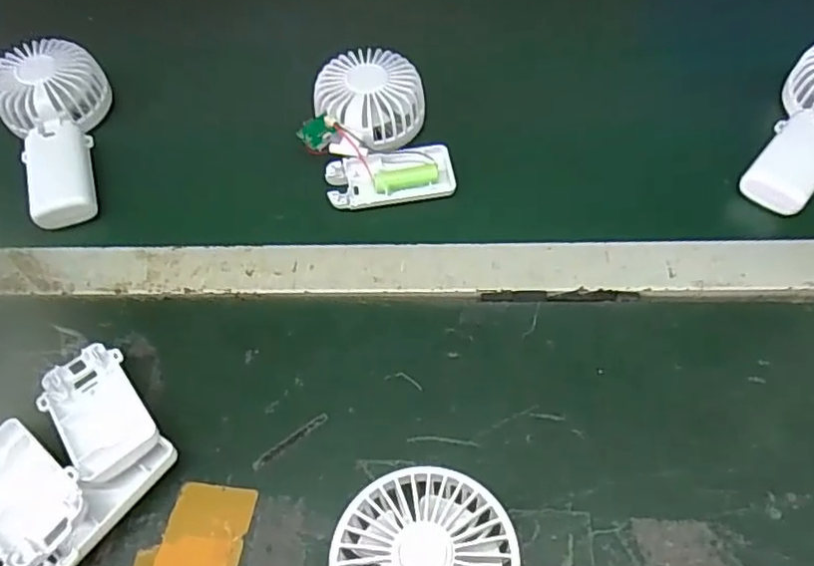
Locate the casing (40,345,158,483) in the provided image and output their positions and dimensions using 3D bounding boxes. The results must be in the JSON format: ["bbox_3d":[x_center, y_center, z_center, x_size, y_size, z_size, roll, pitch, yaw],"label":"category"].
[{"bbox_3d":[-0.185,0.076,0.379,0.048,0.026,0.093,-32,60,-17],"label":"casing"}]

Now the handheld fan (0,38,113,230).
[{"bbox_3d":[-0.287,-0.118,0.510,0.084,0.039,0.168,-14,69,-6],"label":"handheld fan"}]

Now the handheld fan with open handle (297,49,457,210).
[{"bbox_3d":[-0.029,-0.122,0.490,0.098,0.040,0.131,-18,57,-9],"label":"handheld fan with open handle"}]

